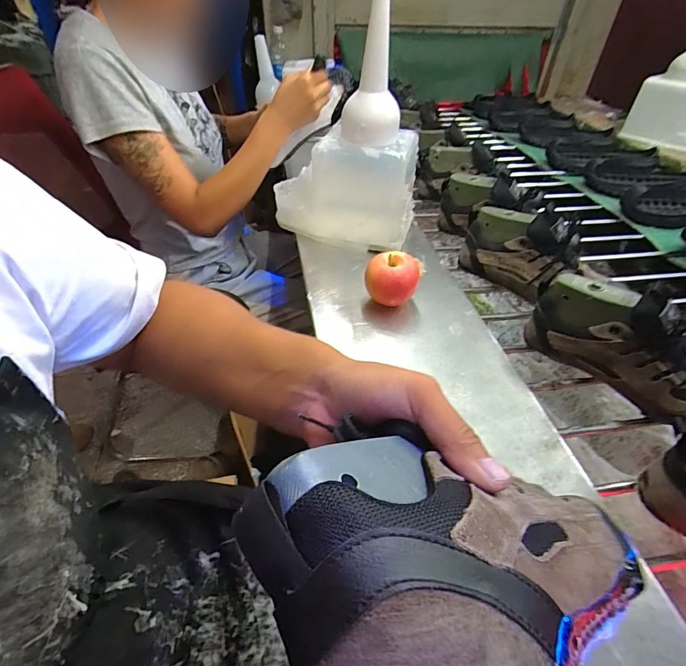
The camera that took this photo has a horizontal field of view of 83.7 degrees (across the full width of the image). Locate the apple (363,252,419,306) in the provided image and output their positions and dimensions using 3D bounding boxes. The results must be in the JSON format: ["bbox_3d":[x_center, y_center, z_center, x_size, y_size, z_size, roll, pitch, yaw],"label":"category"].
[{"bbox_3d":[0.068,-0.072,0.550,0.058,0.075,0.060,-32,54,-32],"label":"apple"}]

